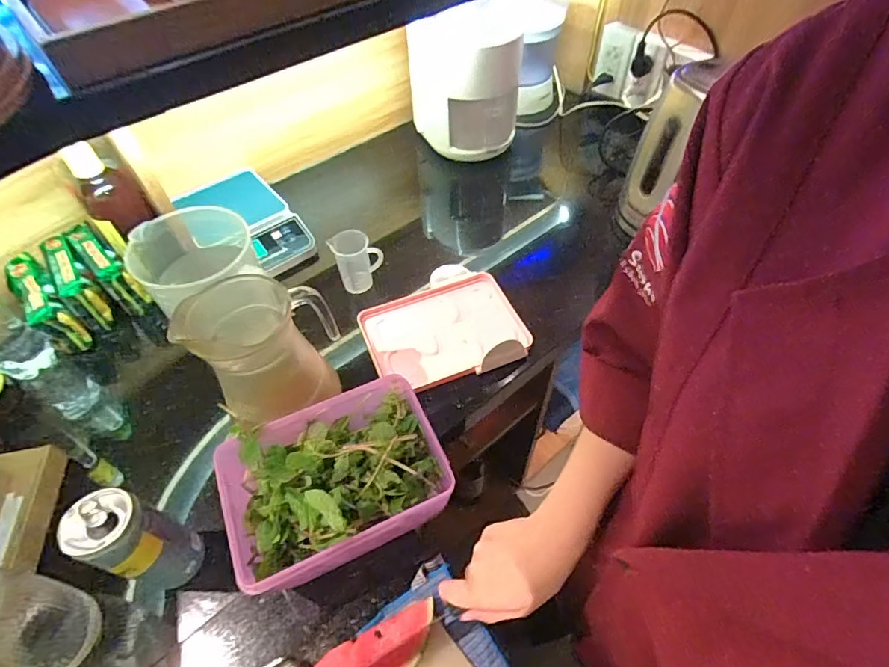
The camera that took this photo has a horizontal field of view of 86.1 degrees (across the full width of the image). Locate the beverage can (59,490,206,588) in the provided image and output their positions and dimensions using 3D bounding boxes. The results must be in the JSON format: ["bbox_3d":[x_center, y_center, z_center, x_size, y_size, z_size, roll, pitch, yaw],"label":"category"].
[{"bbox_3d":[-0.277,0.192,0.437,0.051,0.139,0.055,-1,52,1],"label":"beverage can"}]

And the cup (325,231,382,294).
[{"bbox_3d":[-0.132,-0.113,0.706,0.062,0.099,0.061,-1,52,1],"label":"cup"}]

